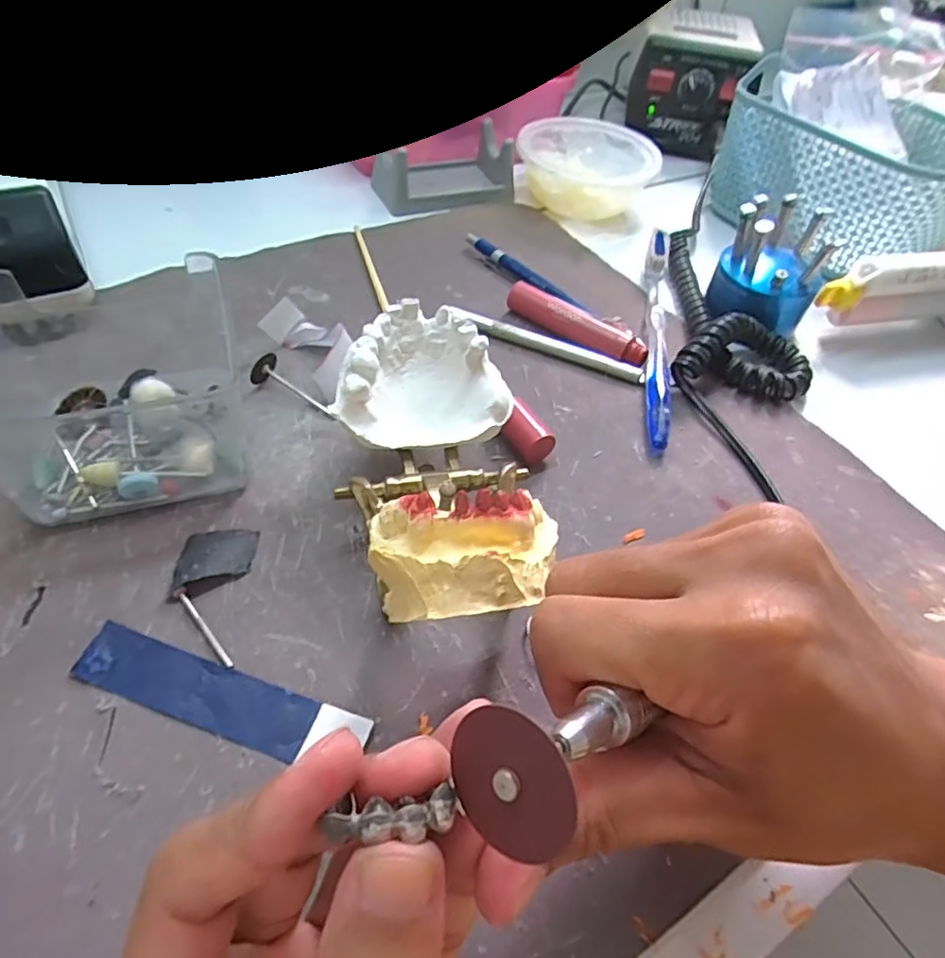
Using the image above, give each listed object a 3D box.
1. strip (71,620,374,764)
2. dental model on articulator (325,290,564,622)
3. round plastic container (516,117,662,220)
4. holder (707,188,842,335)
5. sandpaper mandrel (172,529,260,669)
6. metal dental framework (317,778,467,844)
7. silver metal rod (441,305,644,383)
[{"bbox_3d":[-0.086,0.074,0.210,0.100,0.004,0.021,17,50,7],"label":"strip"},{"bbox_3d":[-0.010,-0.010,0.221,0.065,0.050,0.141,-6,36,-12],"label":"dental model on articulator"},{"bbox_3d":[0.084,-0.233,0.470,0.102,0.043,0.102,3,50,-4],"label":"round plastic container"},{"bbox_3d":[0.178,-0.130,0.367,0.055,0.061,0.062,21,51,11],"label":"holder"},{"bbox_3d":[-0.098,0.042,0.234,0.028,0.006,0.057,-2,50,-8],"label":"sandpaper mandrel"},{"bbox_3d":[-0.014,0.060,0.111,0.023,0.005,0.007,-5,51,-9],"label":"metal dental framework"},{"bbox_3d":[0.039,-0.076,0.346,0.114,0.008,0.008,21,51,11],"label":"silver metal rod"}]

